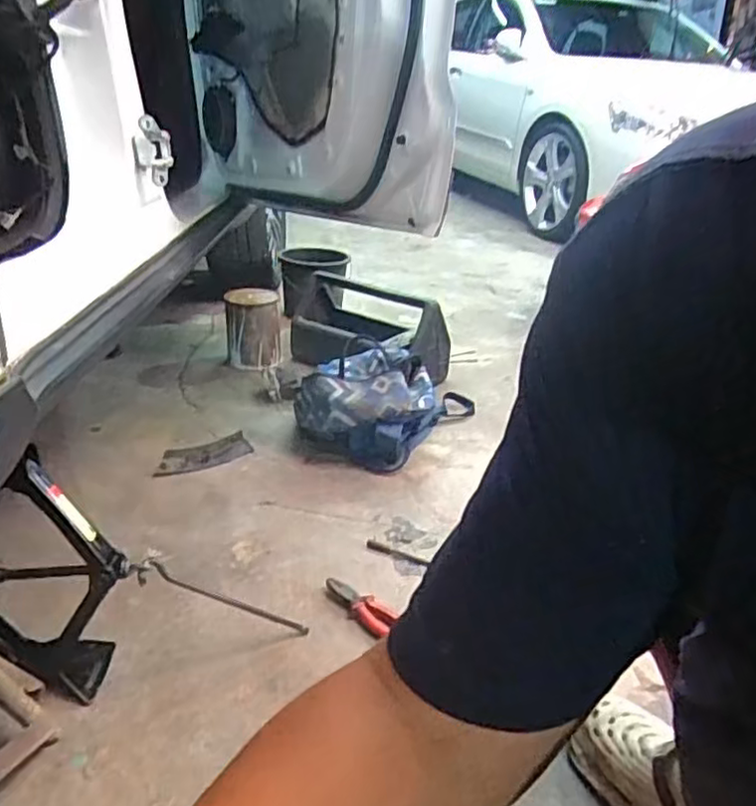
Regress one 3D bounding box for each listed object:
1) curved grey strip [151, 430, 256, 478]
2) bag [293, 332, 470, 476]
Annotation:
[{"bbox_3d":[-0.386,0.117,1.515,0.069,0.045,0.234,22,33,37],"label":"curved grey strip"},{"bbox_3d":[0.013,-0.021,1.679,0.312,0.184,0.492,13,28,24],"label":"bag"}]

